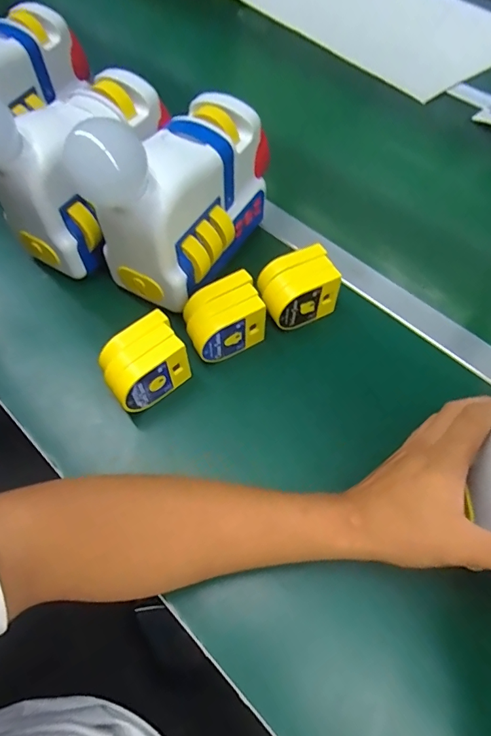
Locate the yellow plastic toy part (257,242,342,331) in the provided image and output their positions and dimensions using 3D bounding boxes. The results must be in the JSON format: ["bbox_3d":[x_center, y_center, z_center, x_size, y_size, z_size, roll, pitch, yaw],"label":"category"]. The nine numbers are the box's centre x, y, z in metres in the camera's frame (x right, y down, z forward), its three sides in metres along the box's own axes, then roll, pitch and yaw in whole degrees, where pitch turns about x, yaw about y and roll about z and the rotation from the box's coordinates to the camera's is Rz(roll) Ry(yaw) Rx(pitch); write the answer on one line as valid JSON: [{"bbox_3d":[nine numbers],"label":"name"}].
[{"bbox_3d":[0.054,-0.083,0.462,0.075,0.056,0.055,-24,63,-16],"label":"yellow plastic toy part"}]

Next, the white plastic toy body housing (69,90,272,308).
[{"bbox_3d":[-0.055,-0.183,0.441,0.096,0.164,0.203,29,63,14],"label":"white plastic toy body housing"}]

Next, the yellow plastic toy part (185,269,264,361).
[{"bbox_3d":[-0.023,-0.049,0.443,0.081,0.052,0.054,-26,64,-16],"label":"yellow plastic toy part"}]

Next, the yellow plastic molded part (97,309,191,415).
[{"bbox_3d":[-0.096,-0.003,0.417,0.075,0.055,0.052,-35,67,-20],"label":"yellow plastic molded part"}]

